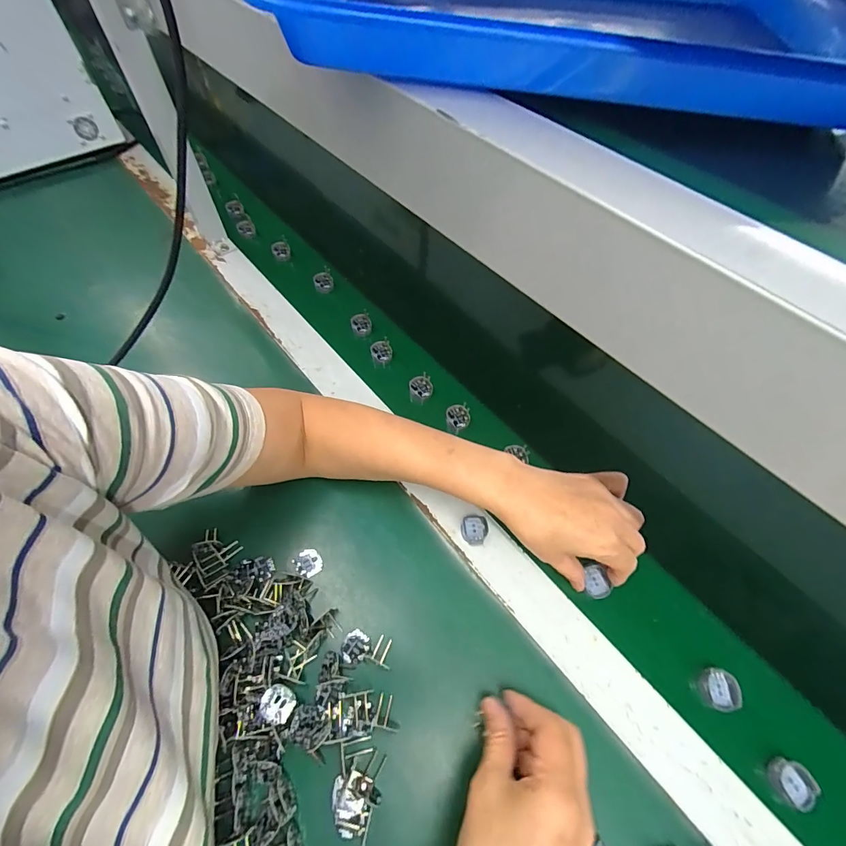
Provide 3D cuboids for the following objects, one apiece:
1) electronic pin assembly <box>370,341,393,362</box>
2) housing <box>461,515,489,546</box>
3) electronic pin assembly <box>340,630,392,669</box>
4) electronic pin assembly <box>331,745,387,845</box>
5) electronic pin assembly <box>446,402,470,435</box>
[{"bbox_3d":[-0.053,-0.093,0.516,0.027,0.019,0.023,-5,59,-4],"label":"electronic pin assembly"},{"bbox_3d":[0.050,0.104,0.394,0.025,0.007,0.027,0,59,-1],"label":"housing"},{"bbox_3d":[-0.048,0.190,0.340,0.039,0.009,0.025,8,59,4],"label":"electronic pin assembly"},{"bbox_3d":[-0.048,0.267,0.289,0.034,0.009,0.048,10,59,5],"label":"electronic pin assembly"},{"bbox_3d":[0.040,-0.009,0.466,0.026,0.014,0.026,-1,59,-1],"label":"electronic pin assembly"}]

